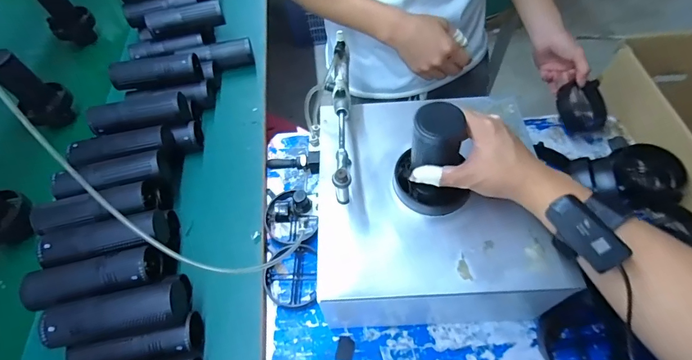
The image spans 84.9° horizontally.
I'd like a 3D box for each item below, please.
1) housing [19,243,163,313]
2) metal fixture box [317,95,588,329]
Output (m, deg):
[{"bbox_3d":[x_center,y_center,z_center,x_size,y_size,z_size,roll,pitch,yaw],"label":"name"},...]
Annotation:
[{"bbox_3d":[-0.342,0.138,0.519,0.168,0.045,0.059,-16,58,-8],"label":"housing"},{"bbox_3d":[0.124,0.055,0.560,0.314,0.166,0.313,-2,57,1],"label":"metal fixture box"}]

